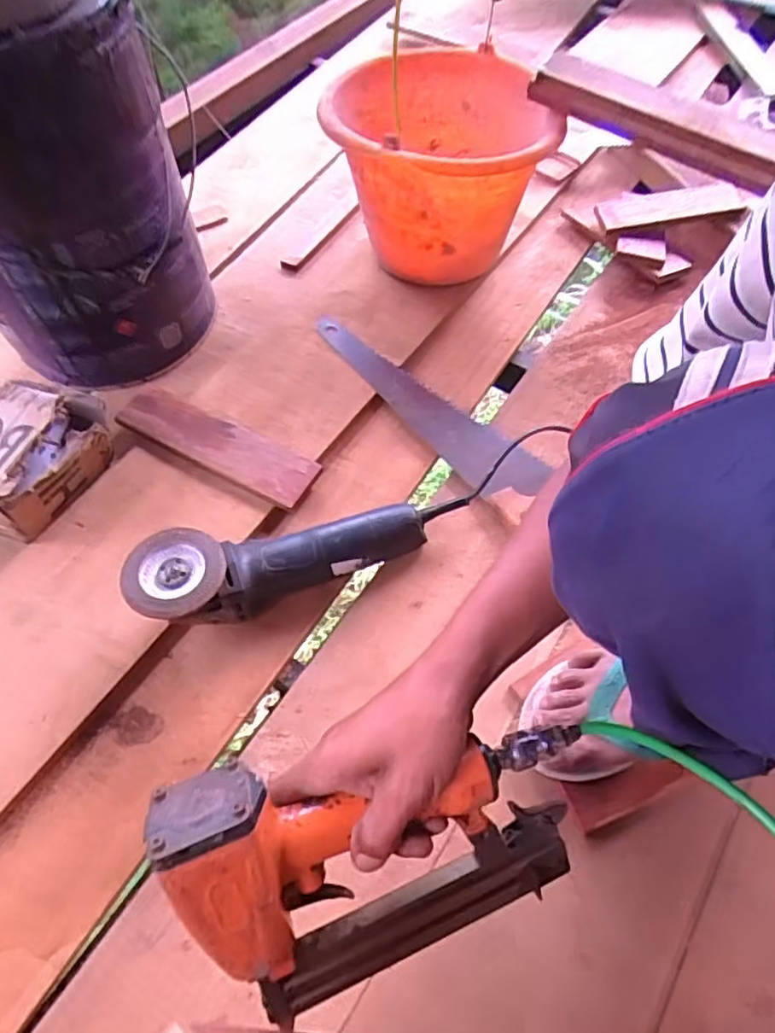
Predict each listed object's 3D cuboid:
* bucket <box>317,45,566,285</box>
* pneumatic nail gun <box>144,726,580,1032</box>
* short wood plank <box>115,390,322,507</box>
[{"bbox_3d":[0.071,-0.450,0.844,0.262,0.264,0.291,8,60,6],"label":"bucket"},{"bbox_3d":[0.004,0.199,0.395,0.244,0.165,0.051,-19,21,-15],"label":"pneumatic nail gun"},{"bbox_3d":[-0.198,-0.087,0.738,0.242,0.022,0.066,24,63,15],"label":"short wood plank"}]

